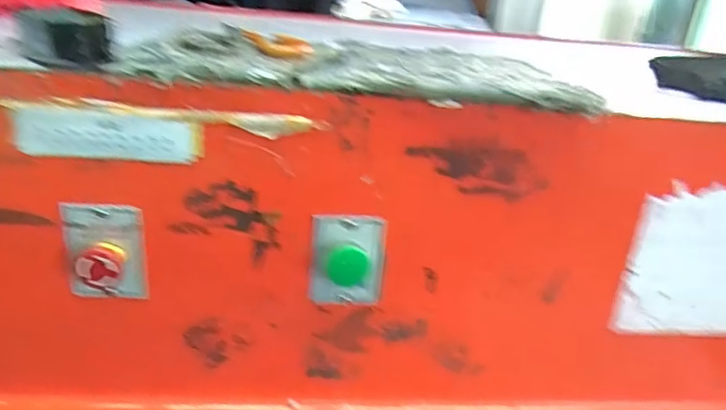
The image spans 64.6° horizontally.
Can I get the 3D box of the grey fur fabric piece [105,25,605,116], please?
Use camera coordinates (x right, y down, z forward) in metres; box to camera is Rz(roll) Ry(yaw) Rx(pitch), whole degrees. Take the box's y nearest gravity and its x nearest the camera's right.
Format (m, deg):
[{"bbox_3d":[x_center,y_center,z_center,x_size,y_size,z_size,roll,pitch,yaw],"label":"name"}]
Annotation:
[{"bbox_3d":[-0.003,-0.138,0.540,0.380,0.020,0.203,5,22,-1],"label":"grey fur fabric piece"}]

